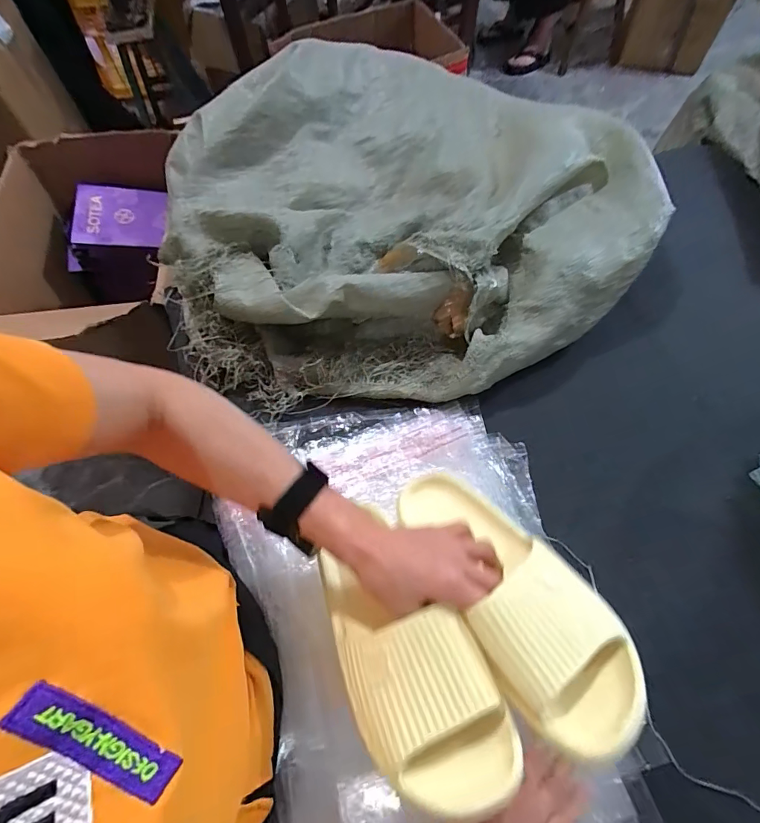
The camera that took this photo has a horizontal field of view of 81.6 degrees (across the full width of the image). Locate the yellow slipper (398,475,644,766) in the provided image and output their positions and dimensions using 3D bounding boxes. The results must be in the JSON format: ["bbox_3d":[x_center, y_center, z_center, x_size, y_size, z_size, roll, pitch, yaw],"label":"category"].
[{"bbox_3d":[0.103,0.134,0.369,0.097,0.058,0.245,-23,42,-12],"label":"yellow slipper"}]

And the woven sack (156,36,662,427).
[{"bbox_3d":[0.029,-0.315,0.666,0.656,0.122,0.609,-11,65,-4],"label":"woven sack"}]

